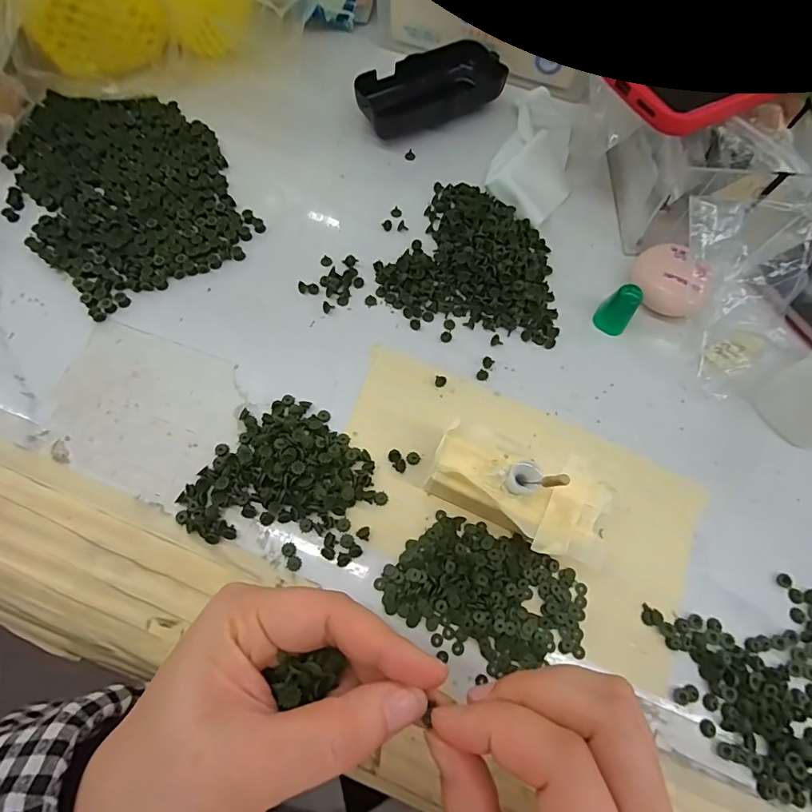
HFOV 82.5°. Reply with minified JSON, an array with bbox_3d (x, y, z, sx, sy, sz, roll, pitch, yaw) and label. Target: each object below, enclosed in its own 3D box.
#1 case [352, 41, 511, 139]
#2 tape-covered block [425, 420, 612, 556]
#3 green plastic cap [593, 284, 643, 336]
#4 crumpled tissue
[{"bbox_3d":[0.016,-0.240,0.347,0.114,0.024,0.057,-21,71,-10],"label":"case"},{"bbox_3d":[0.053,0.044,0.231,0.085,0.038,0.047,18,70,5],"label":"tape-covered block"},{"bbox_3d":[0.129,-0.058,0.280,0.019,0.028,0.016,40,73,12],"label":"green plastic cap"},{"bbox_3d":[0.096,-0.184,0.333,0.054,0.014,0.125,20,70,5],"label":"crumpled tissue"}]

